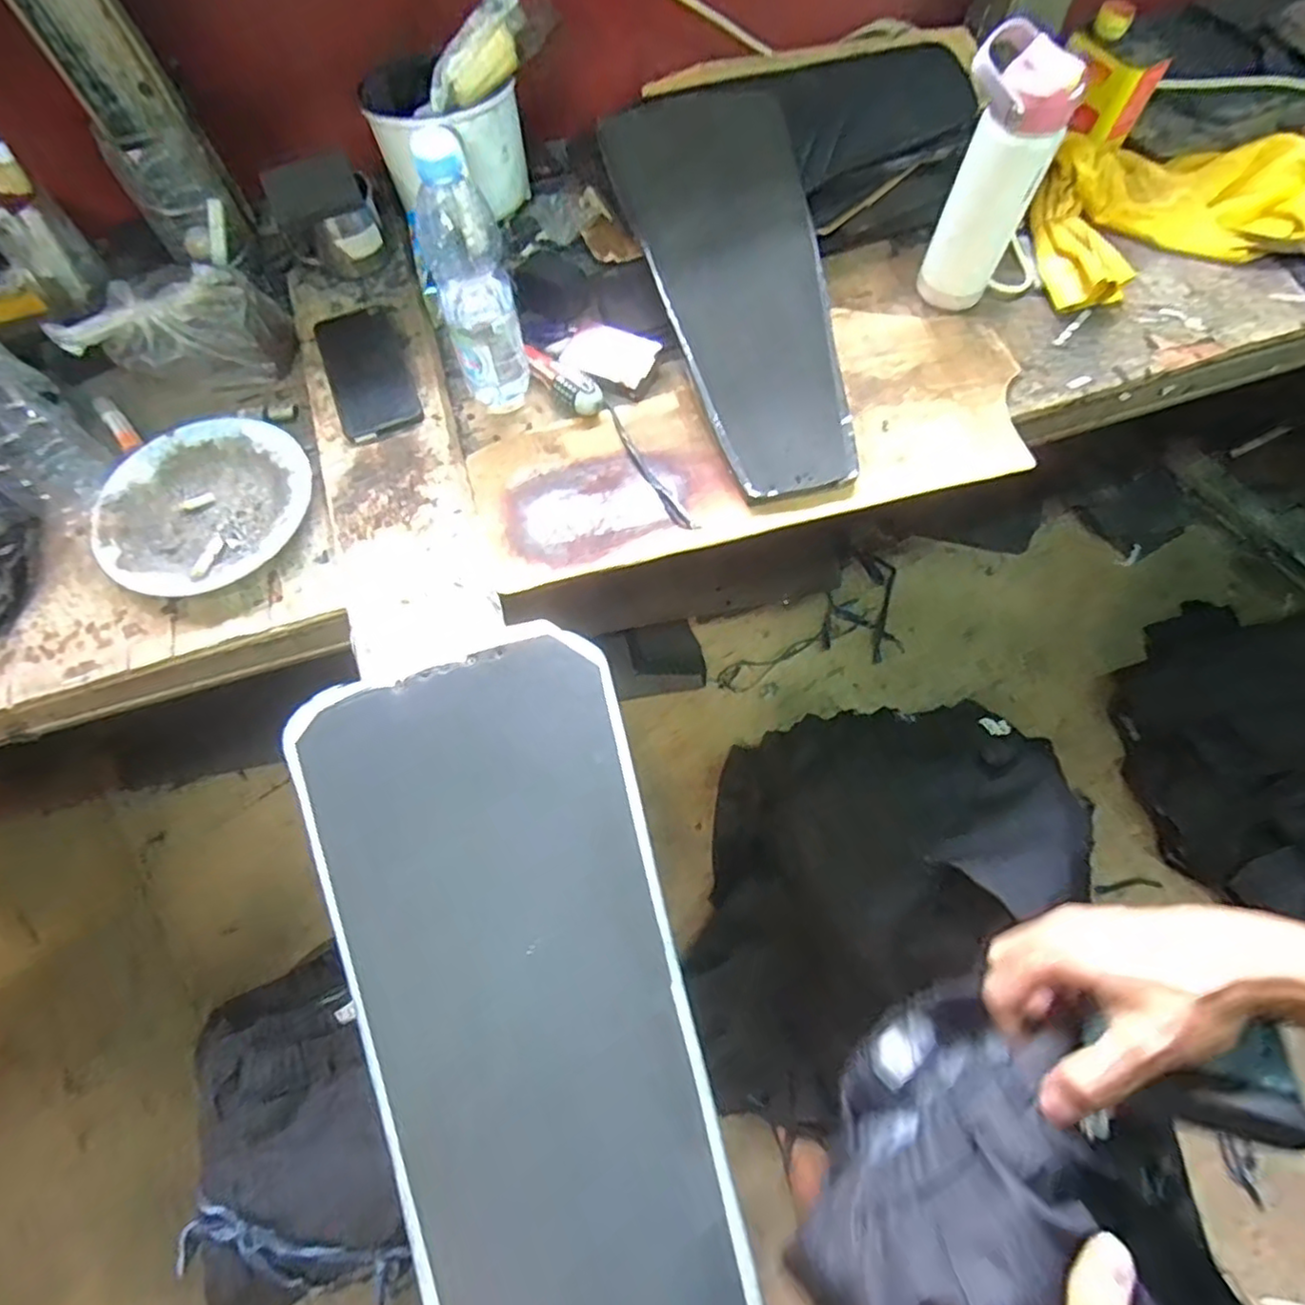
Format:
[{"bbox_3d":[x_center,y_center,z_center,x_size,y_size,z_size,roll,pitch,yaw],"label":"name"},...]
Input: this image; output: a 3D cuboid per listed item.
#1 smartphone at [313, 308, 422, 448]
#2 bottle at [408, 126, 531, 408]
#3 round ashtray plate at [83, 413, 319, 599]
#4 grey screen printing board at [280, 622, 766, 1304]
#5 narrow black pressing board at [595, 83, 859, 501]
[{"bbox_3d":[-0.295,-0.292,0.677,0.077,0.005,0.173,-22,71,-8],"label":"smartphone"},{"bbox_3d":[-0.161,-0.330,0.581,0.068,0.215,0.080,-12,69,-5],"label":"bottle"},{"bbox_3d":[-0.426,-0.142,0.626,0.182,0.027,0.192,0,69,0],"label":"round ashtray plate"},{"bbox_3d":[-0.090,0.224,0.453,0.235,0.023,0.501,-19,70,-8],"label":"grey screen printing board"},{"bbox_3d":[0.094,-0.372,0.666,0.181,0.017,0.448,-15,80,-2],"label":"narrow black pressing board"}]

